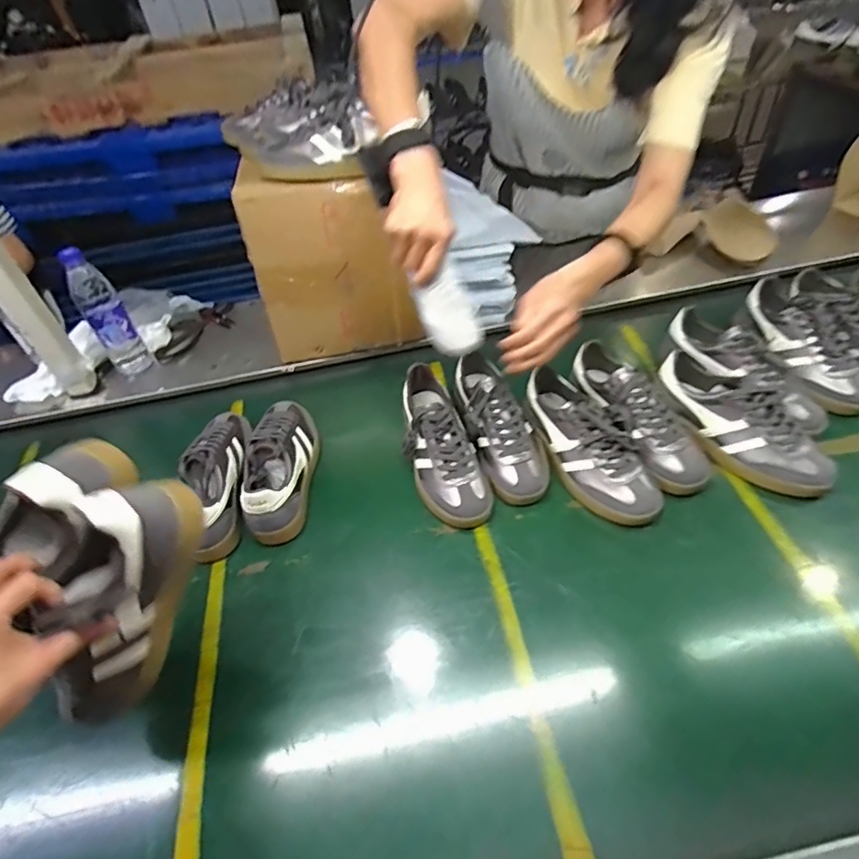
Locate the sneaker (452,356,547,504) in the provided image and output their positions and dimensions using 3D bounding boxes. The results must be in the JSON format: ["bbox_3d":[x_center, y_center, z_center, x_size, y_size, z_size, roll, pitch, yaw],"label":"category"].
[{"bbox_3d":[0.102,-0.018,0.765,0.099,0.086,0.249,-8,44,-4],"label":"sneaker"}]

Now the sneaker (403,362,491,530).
[{"bbox_3d":[0.014,0.022,0.752,0.094,0.091,0.242,-12,45,-7],"label":"sneaker"}]

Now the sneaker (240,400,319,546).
[{"bbox_3d":[-0.206,0.035,0.751,0.073,0.087,0.229,-6,44,-1],"label":"sneaker"}]

